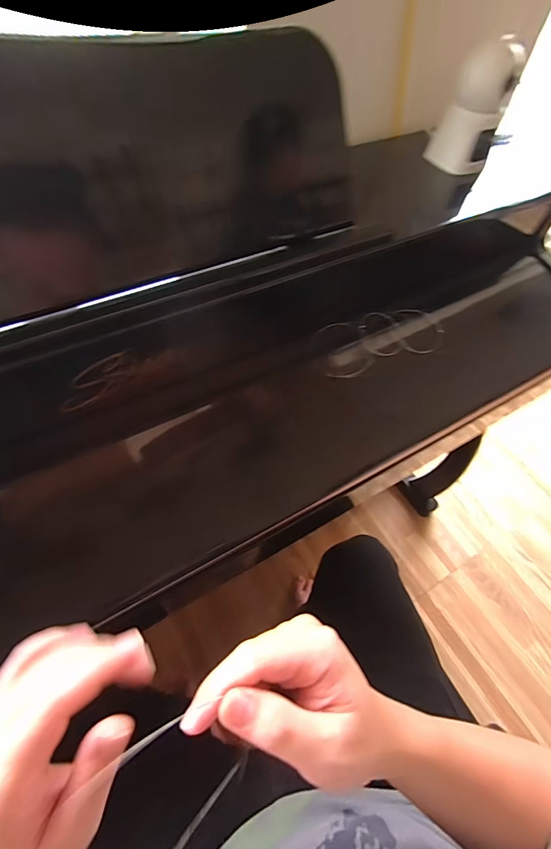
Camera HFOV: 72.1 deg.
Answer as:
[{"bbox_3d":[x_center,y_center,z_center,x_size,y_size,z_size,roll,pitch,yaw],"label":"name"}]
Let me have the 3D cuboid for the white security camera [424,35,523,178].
[{"bbox_3d":[0.264,-0.408,0.493,0.087,0.119,0.071,17,58,7],"label":"white security camera"}]

